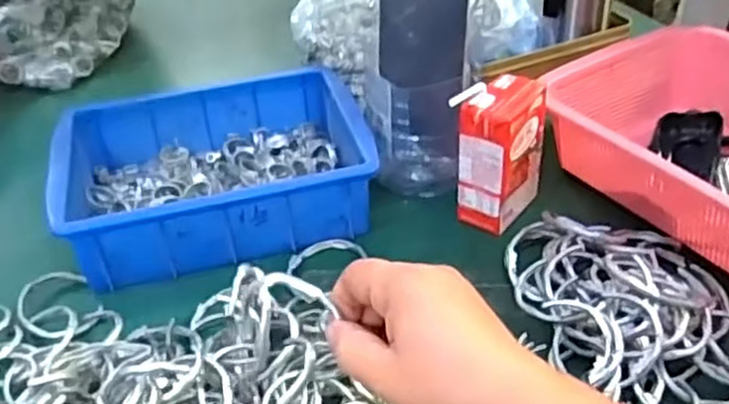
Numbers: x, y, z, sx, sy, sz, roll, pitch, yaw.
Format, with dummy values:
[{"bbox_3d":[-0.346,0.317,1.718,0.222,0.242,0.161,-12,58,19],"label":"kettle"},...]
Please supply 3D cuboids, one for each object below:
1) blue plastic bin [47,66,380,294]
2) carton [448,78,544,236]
[{"bbox_3d":[-0.124,-0.028,0.595,0.238,0.069,0.174,-10,39,-11],"label":"blue plastic bin"},{"bbox_3d":[0.107,-0.035,0.560,0.043,0.118,0.076,30,48,34],"label":"carton"}]

